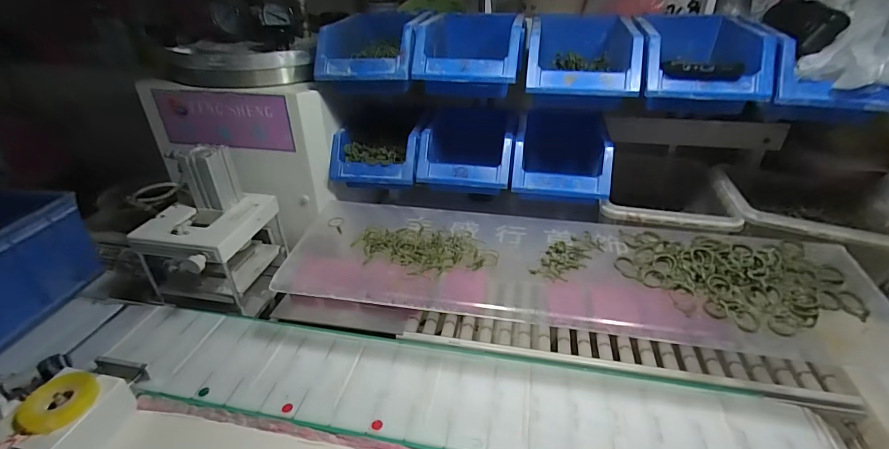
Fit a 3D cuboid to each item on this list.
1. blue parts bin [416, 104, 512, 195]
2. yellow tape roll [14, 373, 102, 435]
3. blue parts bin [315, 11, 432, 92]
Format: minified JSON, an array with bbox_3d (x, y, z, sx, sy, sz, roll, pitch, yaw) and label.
[{"bbox_3d":[0.036,-0.116,0.632,0.127,0.099,0.211,3,33,5],"label":"blue parts bin"},{"bbox_3d":[-0.358,0.162,0.388,0.063,0.013,0.056,11,34,17],"label":"yellow tape roll"},{"bbox_3d":[-0.091,-0.246,0.574,0.124,0.060,0.190,3,33,4],"label":"blue parts bin"}]

